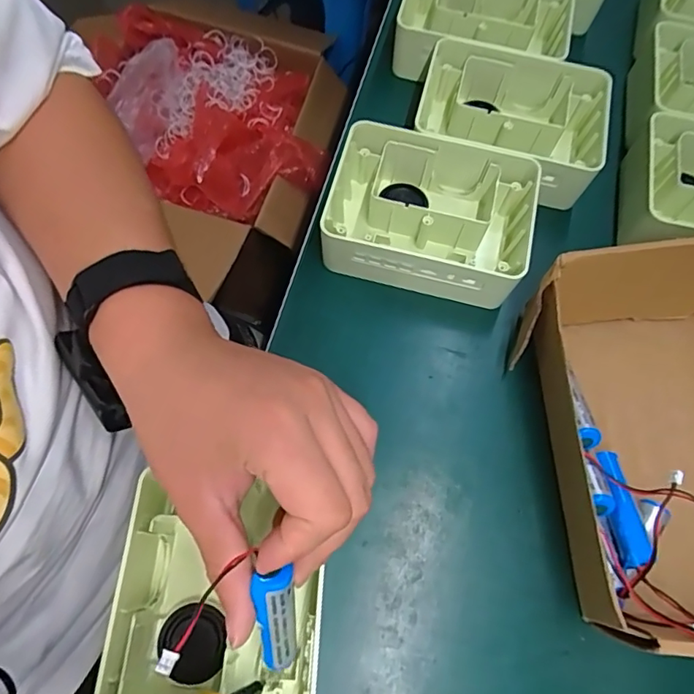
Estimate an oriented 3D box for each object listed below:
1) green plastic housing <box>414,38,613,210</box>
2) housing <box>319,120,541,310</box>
[{"bbox_3d":[0.129,-0.177,0.420,0.145,0.058,0.110,16,68,5],"label":"green plastic housing"},{"bbox_3d":[0.060,-0.093,0.385,0.144,0.058,0.104,13,68,4],"label":"housing"}]

